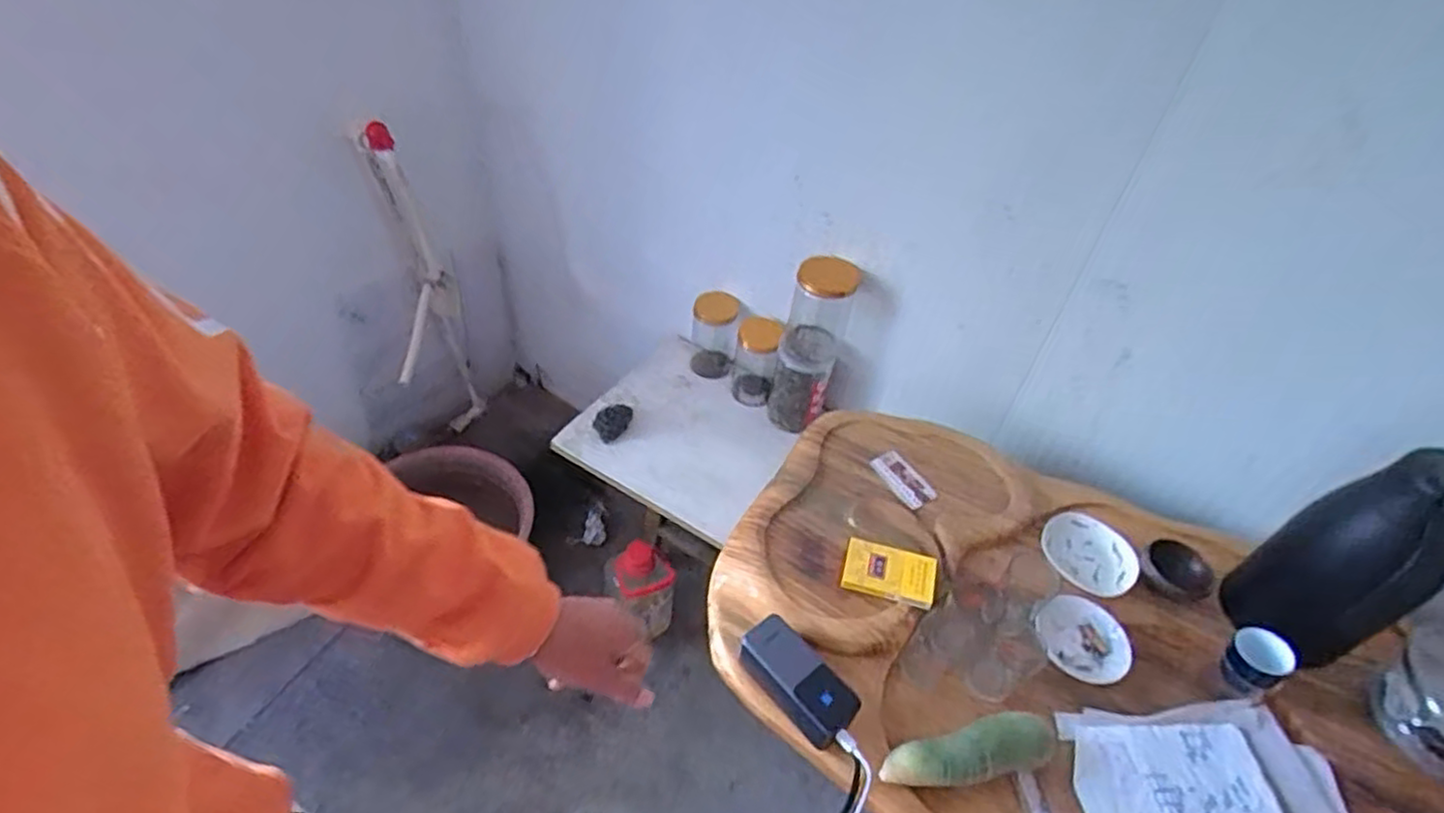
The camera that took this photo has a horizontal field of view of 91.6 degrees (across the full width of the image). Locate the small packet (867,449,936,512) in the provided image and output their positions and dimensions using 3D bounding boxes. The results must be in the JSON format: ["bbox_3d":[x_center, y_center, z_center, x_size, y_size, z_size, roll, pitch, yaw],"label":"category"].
[{"bbox_3d":[0.246,0.099,0.951,0.048,0.006,0.094,-20,51,-23],"label":"small packet"}]

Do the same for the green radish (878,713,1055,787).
[{"bbox_3d":[0.246,0.349,0.705,0.179,0.052,0.053,-7,47,-13],"label":"green radish"}]

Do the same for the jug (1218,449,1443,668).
[{"bbox_3d":[0.662,0.165,0.746,0.111,0.260,0.129,-18,50,-22],"label":"jug"}]

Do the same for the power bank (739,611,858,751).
[{"bbox_3d":[0.079,0.285,0.735,0.057,0.042,0.131,-31,56,-31],"label":"power bank"}]

